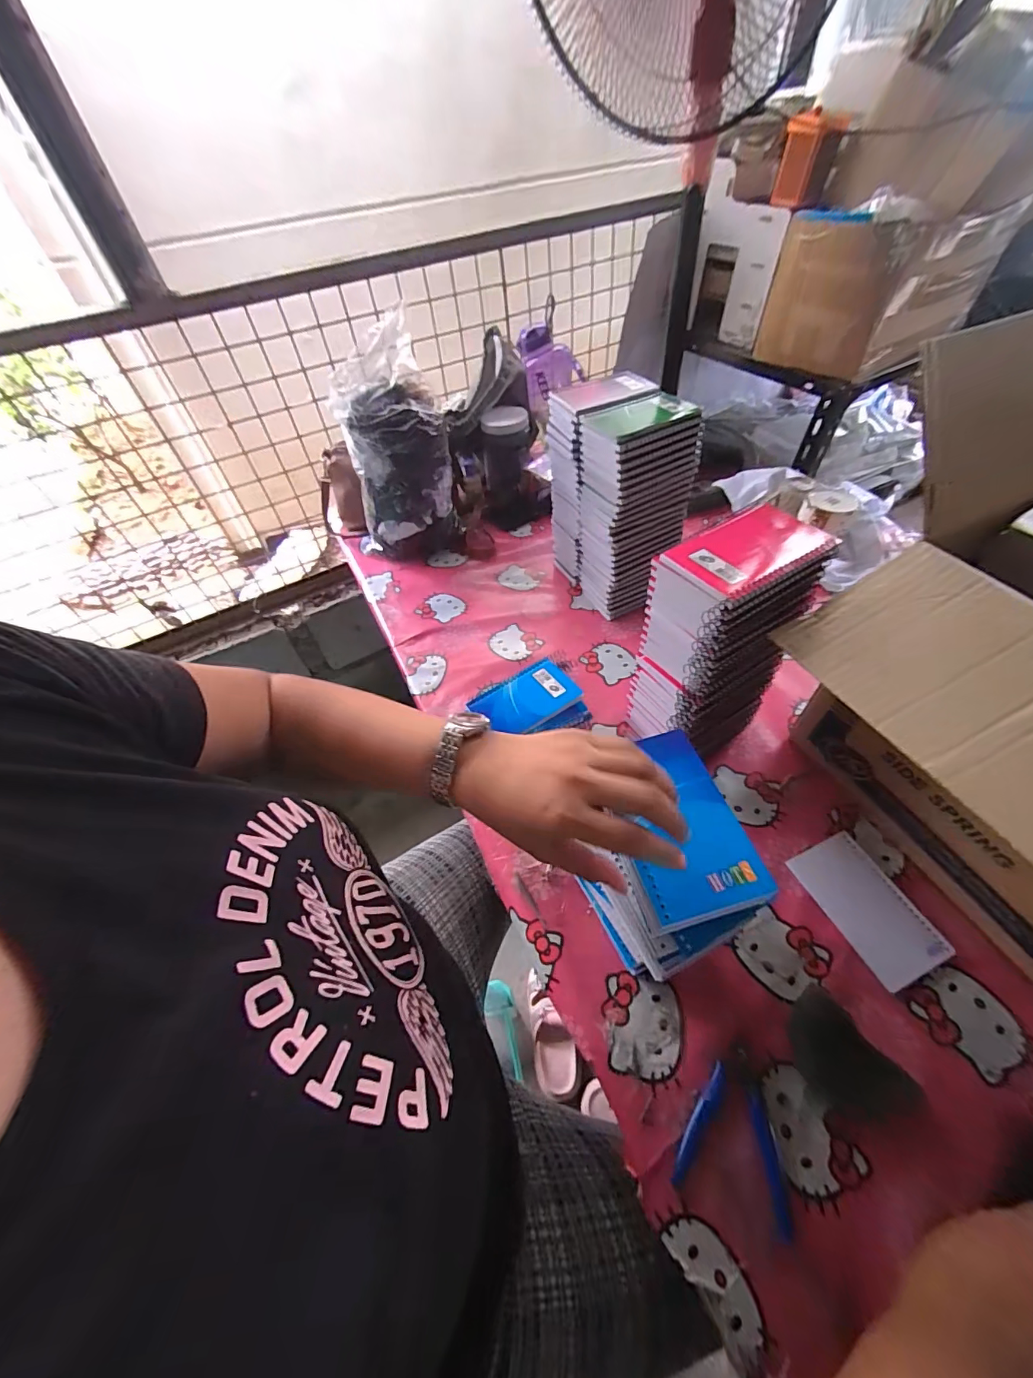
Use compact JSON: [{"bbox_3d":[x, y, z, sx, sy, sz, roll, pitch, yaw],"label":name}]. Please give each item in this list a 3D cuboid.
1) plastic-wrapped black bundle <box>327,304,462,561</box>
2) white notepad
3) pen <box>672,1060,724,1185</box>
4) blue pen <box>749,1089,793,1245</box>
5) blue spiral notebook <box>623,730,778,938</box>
[{"bbox_3d":[-0.217,-0.411,0.826,0.192,0.325,0.162,-16,51,-7],"label":"plastic-wrapped black bundle"},{"bbox_3d":[0.356,0.219,0.476,0.077,0.009,0.131,-22,52,-12],"label":"white notepad"},{"bbox_3d":[0.153,0.360,0.392,0.012,0.007,0.091,31,60,27],"label":"pen"},{"bbox_3d":[0.203,0.377,0.374,0.013,0.005,0.083,-2,50,4],"label":"blue pen"},{"bbox_3d":[0.110,0.095,0.336,0.084,0.012,0.132,-15,51,-6],"label":"blue spiral notebook"}]

